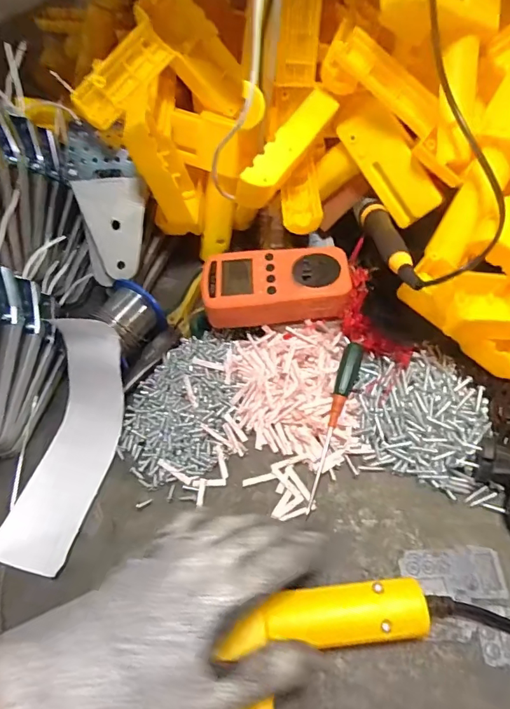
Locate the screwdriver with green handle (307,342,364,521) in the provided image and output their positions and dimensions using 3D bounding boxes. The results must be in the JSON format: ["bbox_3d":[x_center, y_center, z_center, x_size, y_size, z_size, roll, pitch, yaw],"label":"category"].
[{"bbox_3d":[0.063,0.056,0.372,0.015,0.015,0.140,15,75,14],"label":"screwdriver with green handle"}]

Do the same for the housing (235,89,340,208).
[{"bbox_3d":[0.031,-0.180,0.398,0.031,0.019,0.108,40,79,-17],"label":"housing"}]

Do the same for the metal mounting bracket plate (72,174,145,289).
[{"bbox_3d":[-0.128,-0.115,0.433,0.058,0.091,0.020,-11,18,-14],"label":"metal mounting bracket plate"}]

